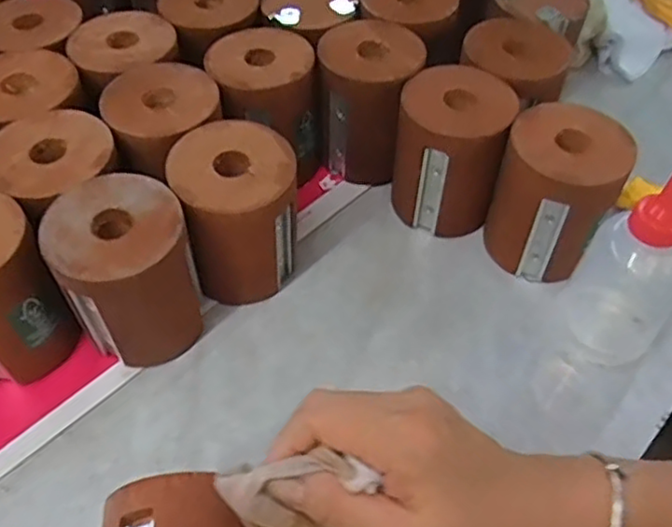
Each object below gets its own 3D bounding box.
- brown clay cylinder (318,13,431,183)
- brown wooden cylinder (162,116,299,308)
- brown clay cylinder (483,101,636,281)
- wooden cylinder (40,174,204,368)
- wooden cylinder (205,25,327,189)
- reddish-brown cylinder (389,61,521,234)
[{"bbox_3d":[0.026,-0.120,0.518,0.077,0.106,0.086,12,52,10],"label":"brown clay cylinder"},{"bbox_3d":[-0.064,-0.029,0.443,0.074,0.107,0.068,0,51,0],"label":"brown wooden cylinder"},{"bbox_3d":[0.150,-0.045,0.456,0.076,0.105,0.078,25,55,19],"label":"brown clay cylinder"},{"bbox_3d":[-0.126,0.012,0.411,0.079,0.107,0.079,-26,55,-20],"label":"wooden cylinder"},{"bbox_3d":[-0.056,-0.115,0.505,0.079,0.095,0.075,0,51,0],"label":"wooden cylinder"},{"bbox_3d":[0.085,-0.080,0.487,0.079,0.104,0.082,18,53,14],"label":"reddish-brown cylinder"}]

